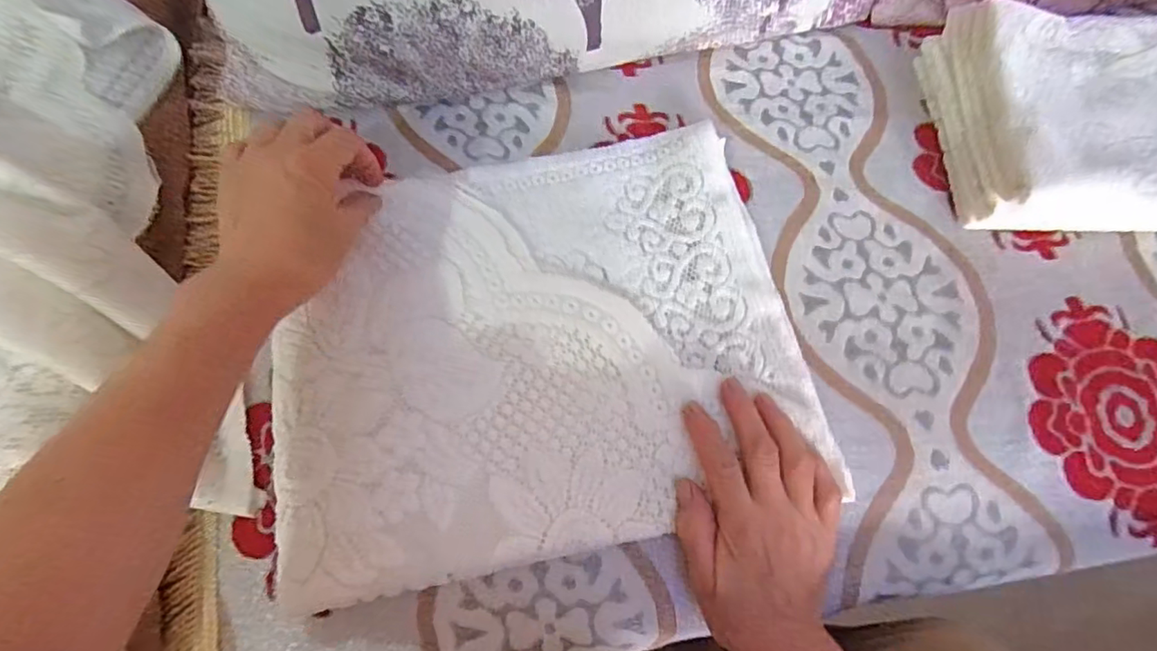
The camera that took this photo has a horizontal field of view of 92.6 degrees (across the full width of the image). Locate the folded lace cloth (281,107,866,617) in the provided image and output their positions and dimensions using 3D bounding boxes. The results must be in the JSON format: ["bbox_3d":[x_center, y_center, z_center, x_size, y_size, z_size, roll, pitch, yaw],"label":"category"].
[{"bbox_3d":[-0.028,0.001,0.406,0.368,0.023,0.304,-11,68,-4],"label":"folded lace cloth"}]

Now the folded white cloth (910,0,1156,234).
[{"bbox_3d":[0.469,-0.159,0.447,0.324,0.073,0.193,4,68,2],"label":"folded white cloth"}]

